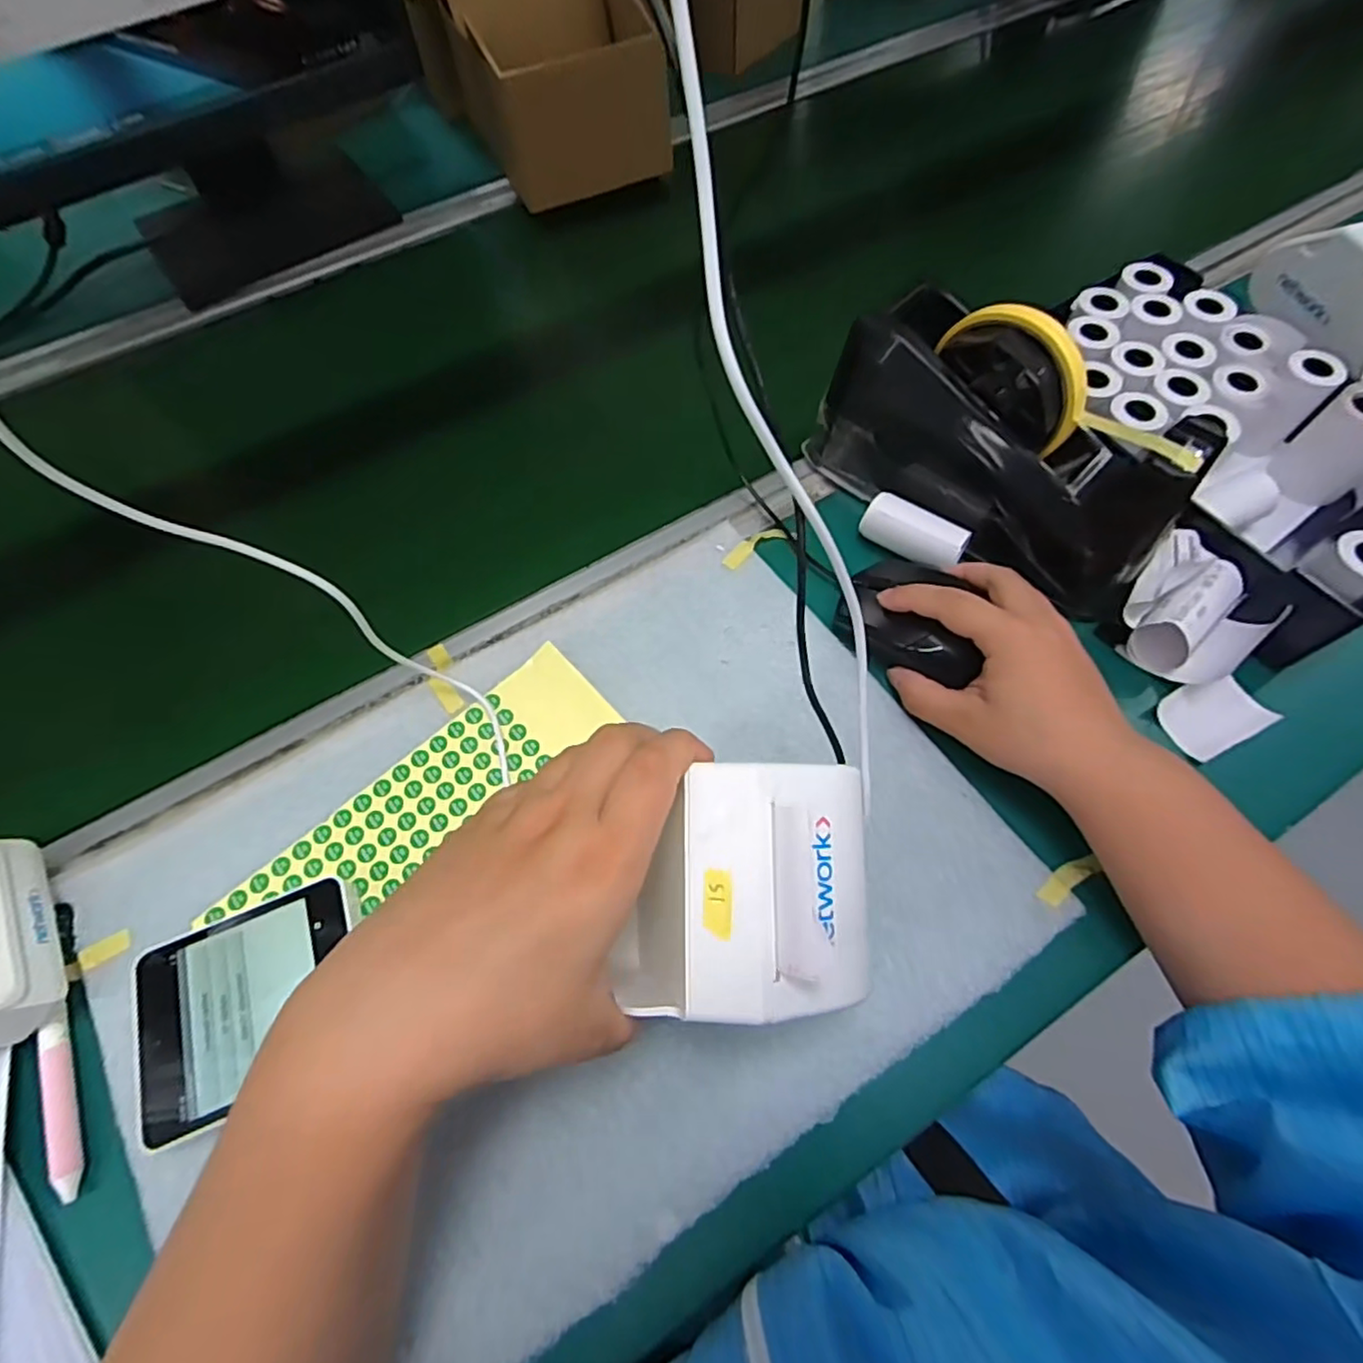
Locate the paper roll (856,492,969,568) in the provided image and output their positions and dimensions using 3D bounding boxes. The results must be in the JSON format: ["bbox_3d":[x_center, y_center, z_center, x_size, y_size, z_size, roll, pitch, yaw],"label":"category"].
[{"bbox_3d":[0.142,-0.090,0.403,0.063,0.025,0.026,35,70,18],"label":"paper roll"}]

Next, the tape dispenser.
[{"bbox_3d":[0.180,-0.136,0.376,0.075,0.108,0.206,-42,69,-16],"label":"tape dispenser"}]

